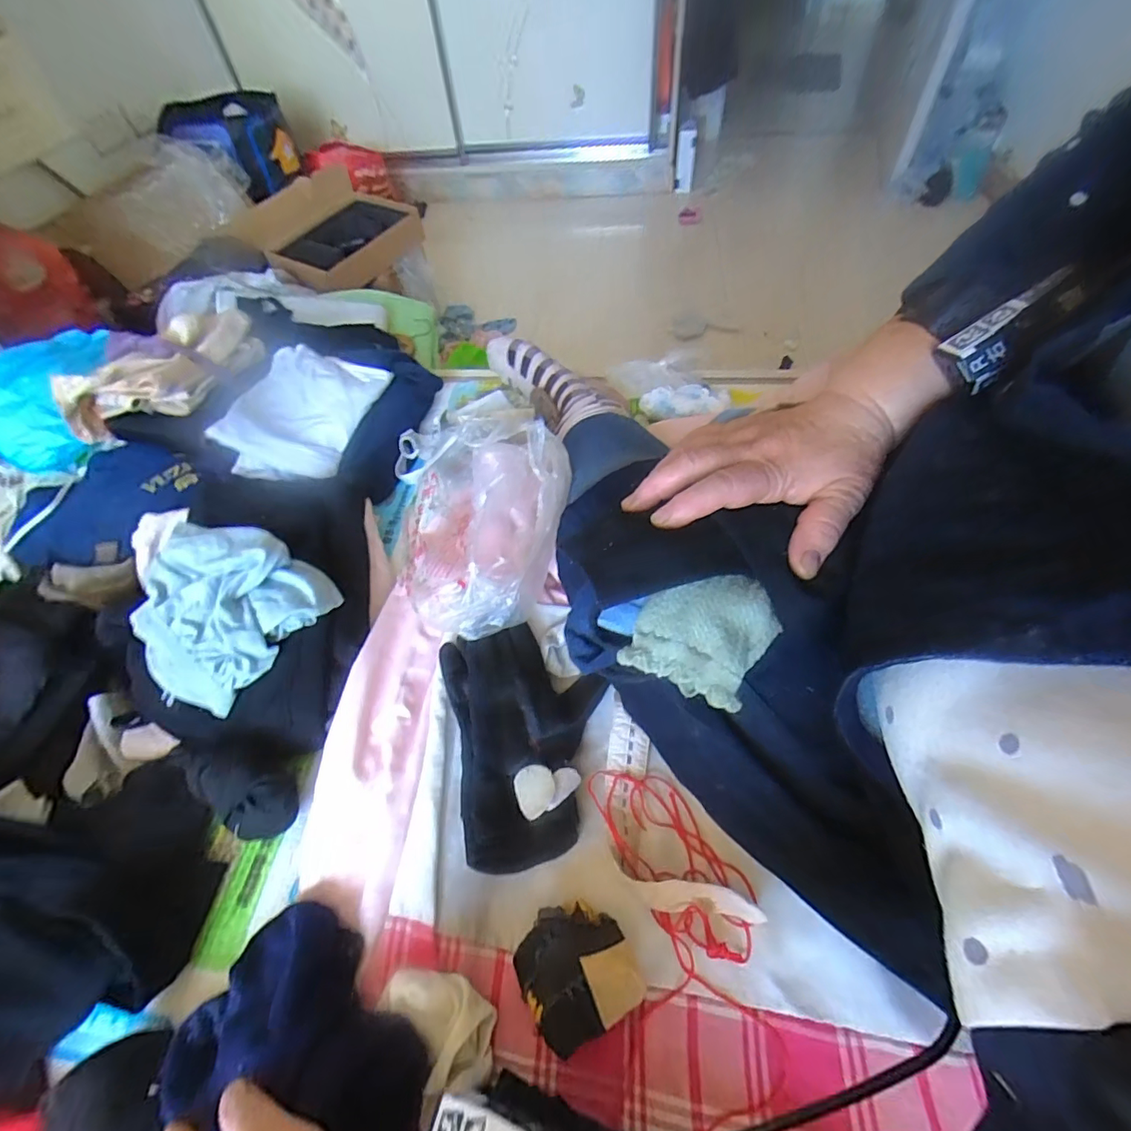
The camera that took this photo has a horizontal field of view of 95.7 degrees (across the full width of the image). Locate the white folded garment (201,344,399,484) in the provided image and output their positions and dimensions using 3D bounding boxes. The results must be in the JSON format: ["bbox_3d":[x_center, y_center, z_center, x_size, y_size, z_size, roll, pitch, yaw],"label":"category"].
[{"bbox_3d":[-0.355,-0.207,0.701,0.154,0.040,0.209,21,67,-6],"label":"white folded garment"}]

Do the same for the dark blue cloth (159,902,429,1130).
[{"bbox_3d":[-0.181,0.315,0.354,0.176,0.044,0.118,6,56,9],"label":"dark blue cloth"}]

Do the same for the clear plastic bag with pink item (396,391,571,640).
[{"bbox_3d":[-0.087,-0.058,0.573,0.193,0.085,0.291,-12,55,-3],"label":"clear plastic bag with pink item"}]

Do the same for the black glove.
[{"bbox_3d":[-0.036,0.151,0.462,0.127,0.061,0.197,-15,55,-5],"label":"black glove"}]

